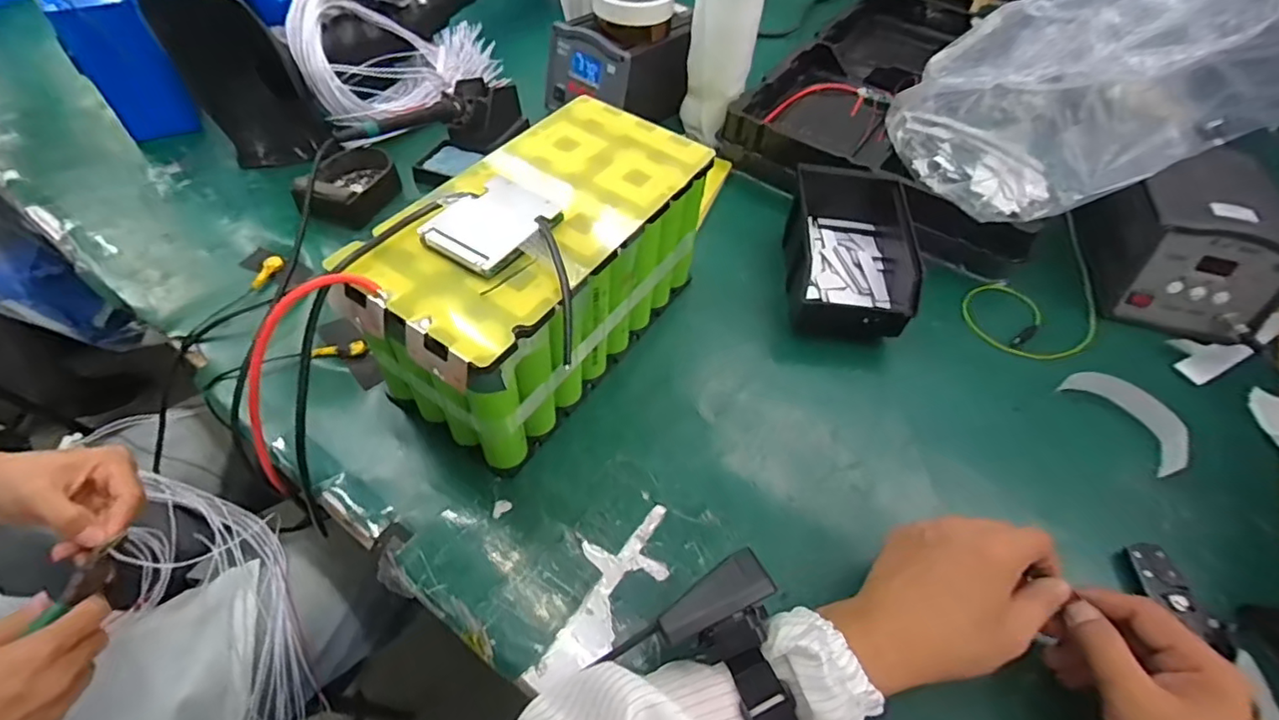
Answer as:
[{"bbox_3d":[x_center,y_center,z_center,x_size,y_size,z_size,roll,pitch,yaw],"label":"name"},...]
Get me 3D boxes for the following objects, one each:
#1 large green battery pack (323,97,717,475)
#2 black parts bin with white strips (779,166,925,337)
[{"bbox_3d":[-0.069,-0.071,0.470,0.147,0.152,0.280,30,57,19],"label":"large green battery pack"},{"bbox_3d":[0.207,-0.111,0.581,0.110,0.069,0.193,6,53,2],"label":"black parts bin with white strips"}]

